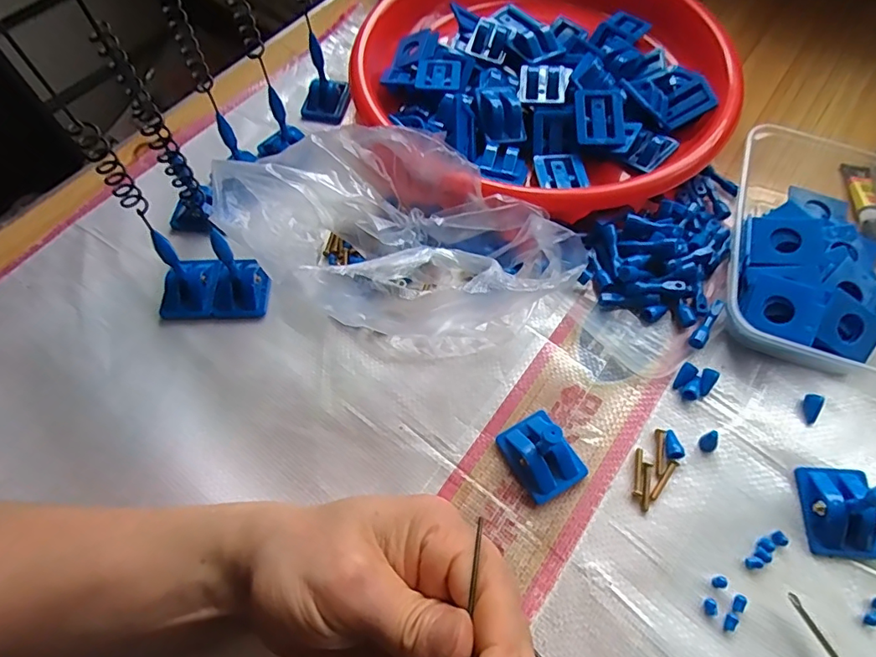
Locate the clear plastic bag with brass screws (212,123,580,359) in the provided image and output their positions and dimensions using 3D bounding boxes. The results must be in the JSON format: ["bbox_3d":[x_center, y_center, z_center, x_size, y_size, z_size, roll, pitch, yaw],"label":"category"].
[{"bbox_3d":[-0.031,-0.058,0.322,0.199,0.074,0.134,39,68,19],"label":"clear plastic bag with brass screws"}]

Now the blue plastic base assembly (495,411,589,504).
[{"bbox_3d":[0.058,0.069,0.282,0.035,0.021,0.043,-25,64,-13],"label":"blue plastic base assembly"}]

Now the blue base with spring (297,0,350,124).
[{"bbox_3d":[-0.091,-0.218,0.367,0.029,0.130,0.035,23,64,13],"label":"blue base with spring"}]

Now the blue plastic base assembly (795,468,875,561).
[{"bbox_3d":[0.213,0.091,0.259,0.037,0.031,0.045,6,62,4],"label":"blue plastic base assembly"}]

